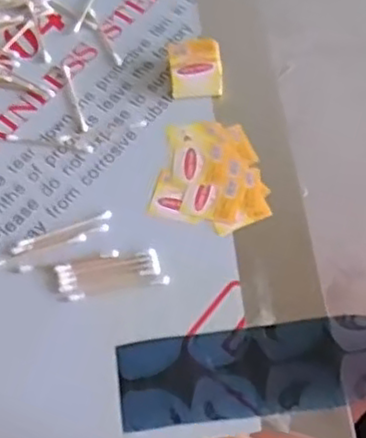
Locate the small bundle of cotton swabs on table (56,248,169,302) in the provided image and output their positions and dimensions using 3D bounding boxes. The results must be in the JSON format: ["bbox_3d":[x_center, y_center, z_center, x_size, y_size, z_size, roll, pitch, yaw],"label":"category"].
[{"bbox_3d":[-0.052,0.040,0.498,0.075,0.004,0.029,-11,61,-3],"label":"small bundle of cotton swabs on table"}]

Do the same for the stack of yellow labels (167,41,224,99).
[{"bbox_3d":[0.011,-0.125,0.576,0.043,0.021,0.049,-3,61,2],"label":"stack of yellow labels"}]

